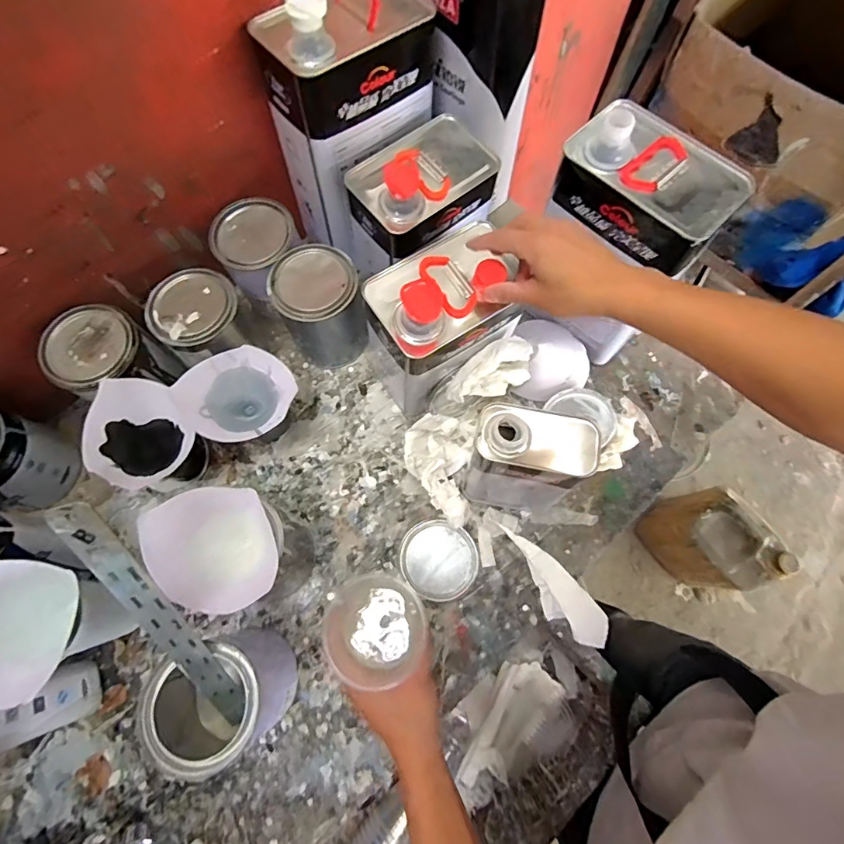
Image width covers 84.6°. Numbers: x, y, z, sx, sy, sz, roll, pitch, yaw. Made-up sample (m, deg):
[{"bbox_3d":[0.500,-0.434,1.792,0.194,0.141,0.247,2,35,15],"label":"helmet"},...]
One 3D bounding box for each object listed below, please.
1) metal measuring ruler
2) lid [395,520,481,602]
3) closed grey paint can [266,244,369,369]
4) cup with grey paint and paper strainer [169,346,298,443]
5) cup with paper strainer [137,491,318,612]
[{"bbox_3d":[-0.215,0.179,0.396,0.027,0.304,0.008,-22,35,-14],"label":"metal measuring ruler"},{"bbox_3d":[0.020,0.169,0.570,0.095,0.016,0.089,0,72,-1],"label":"lid"},{"bbox_3d":[-0.129,-0.144,0.608,0.101,0.135,0.093,0,72,-1],"label":"closed grey paint can"},{"bbox_3d":[-0.215,-0.022,0.574,0.107,0.119,0.114,0,72,-1],"label":"cup with grey paint and paper strainer"},{"bbox_3d":[-0.199,0.137,0.500,0.127,0.161,0.104,-4,72,-2],"label":"cup with paper strainer"}]

